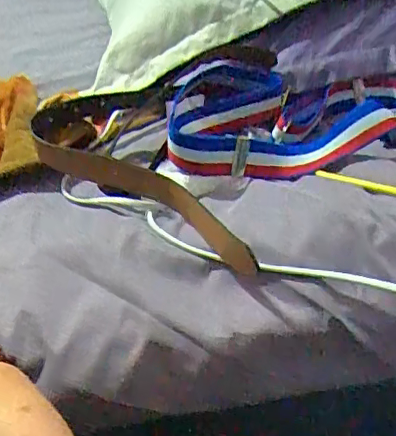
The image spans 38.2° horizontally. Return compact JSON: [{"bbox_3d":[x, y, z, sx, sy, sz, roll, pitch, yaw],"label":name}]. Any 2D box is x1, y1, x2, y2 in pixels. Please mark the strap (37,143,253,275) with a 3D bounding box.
[{"bbox_3d":[-0.043,-0.019,0.416,0.214,0.034,0.020,24,42,34],"label":"strap"}]

